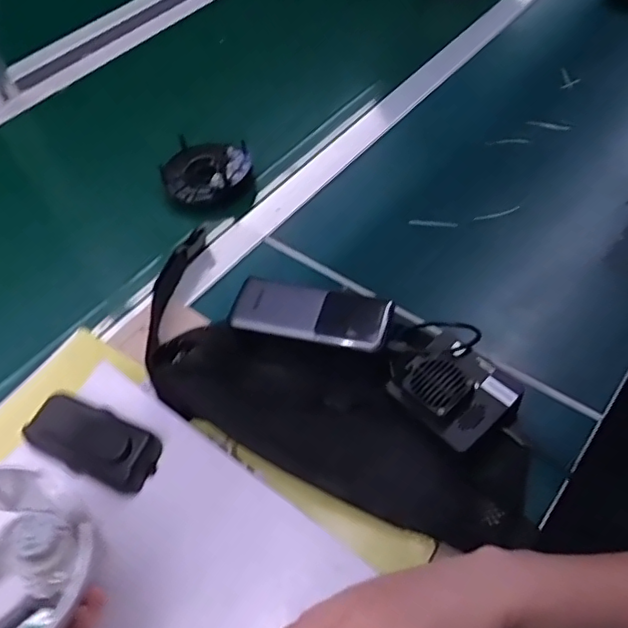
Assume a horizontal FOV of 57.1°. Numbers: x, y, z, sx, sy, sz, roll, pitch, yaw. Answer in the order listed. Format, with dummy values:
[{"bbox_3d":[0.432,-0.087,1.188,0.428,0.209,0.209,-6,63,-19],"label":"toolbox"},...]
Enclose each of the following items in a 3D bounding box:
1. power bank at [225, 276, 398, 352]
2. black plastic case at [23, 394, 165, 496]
[{"bbox_3d":[-0.003,-0.003,0.466,0.129,0.013,0.049,8,53,12],"label":"power bank"},{"bbox_3d":[-0.170,0.096,0.445,0.104,0.020,0.049,19,56,20],"label":"black plastic case"}]

